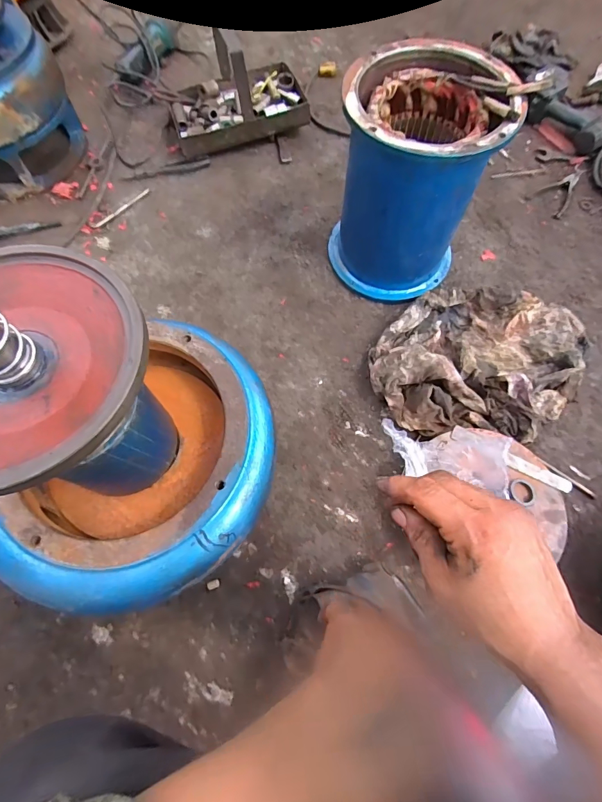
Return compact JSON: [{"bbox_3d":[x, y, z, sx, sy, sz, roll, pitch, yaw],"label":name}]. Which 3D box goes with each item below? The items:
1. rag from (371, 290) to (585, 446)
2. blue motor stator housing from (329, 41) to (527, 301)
[{"bbox_3d":[0.328,-0.080,0.709,0.402,0.081,0.301,-1,69,-1],"label":"rag"},{"bbox_3d":[0.186,-0.367,0.703,0.247,0.322,0.232,14,68,5],"label":"blue motor stator housing"}]

